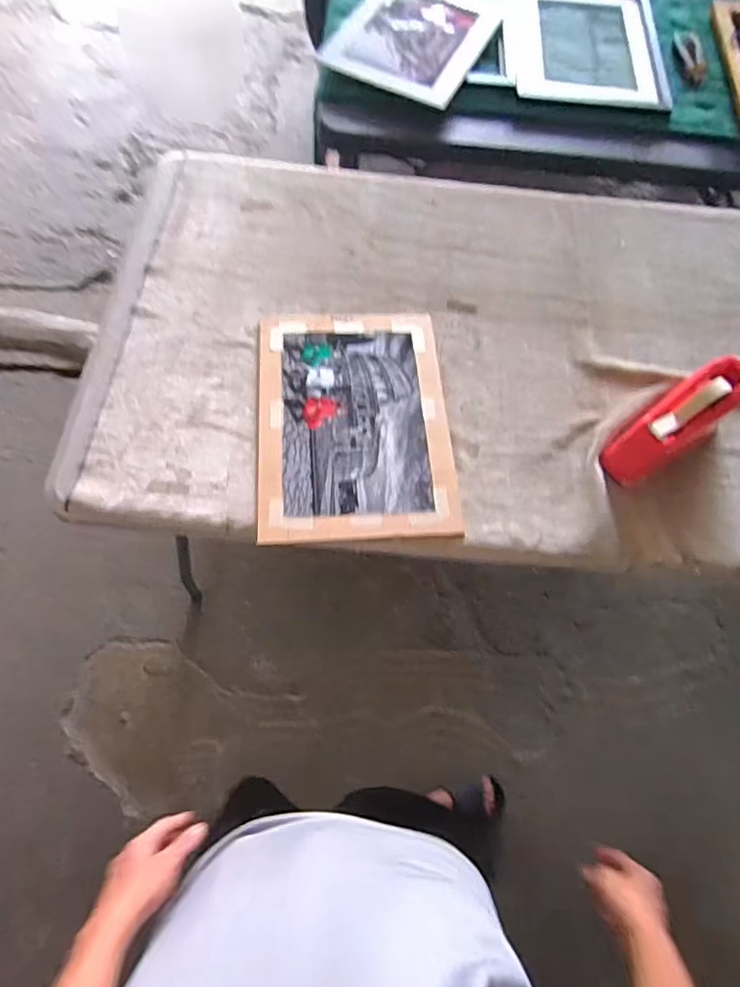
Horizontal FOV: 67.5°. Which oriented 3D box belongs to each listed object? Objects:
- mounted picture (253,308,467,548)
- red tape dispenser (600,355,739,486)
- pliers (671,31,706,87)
[{"bbox_3d":[-0.024,-0.110,0.791,0.265,0.013,0.369,-3,67,-6],"label":"mounted picture"},{"bbox_3d":[0.419,-0.102,0.766,0.207,0.107,0.077,-35,74,-17],"label":"red tape dispenser"},{"bbox_3d":[0.695,-0.955,1.210,0.059,0.024,0.167,6,67,-2],"label":"pliers"}]

